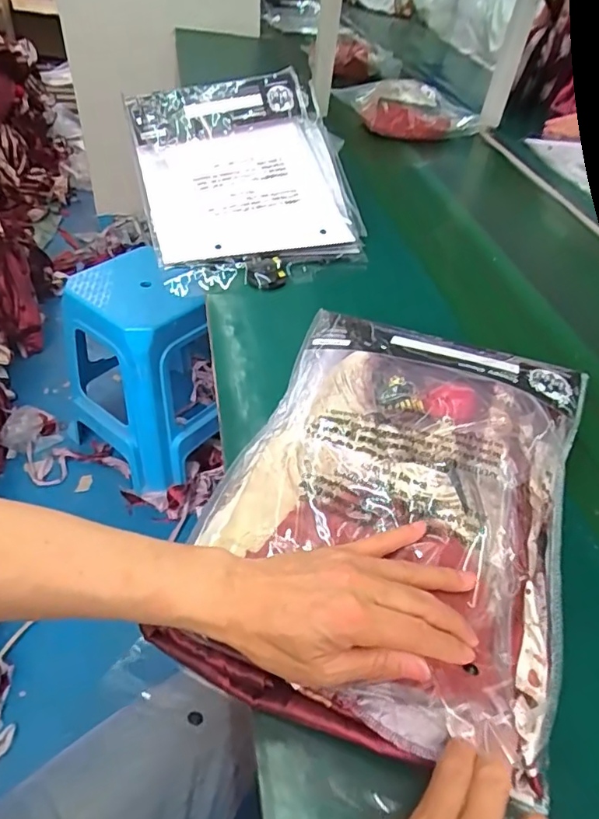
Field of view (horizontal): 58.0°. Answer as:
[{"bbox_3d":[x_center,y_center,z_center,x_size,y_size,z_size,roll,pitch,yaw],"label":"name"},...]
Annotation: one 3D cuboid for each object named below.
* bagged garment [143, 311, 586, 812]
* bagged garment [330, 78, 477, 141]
[{"bbox_3d":[0.092,0.062,0.477,0.272,0.066,0.394,17,47,12],"label":"bagged garment"},{"bbox_3d":[0.249,-0.726,1.296,0.302,0.079,0.238,-4,46,-8],"label":"bagged garment"}]

